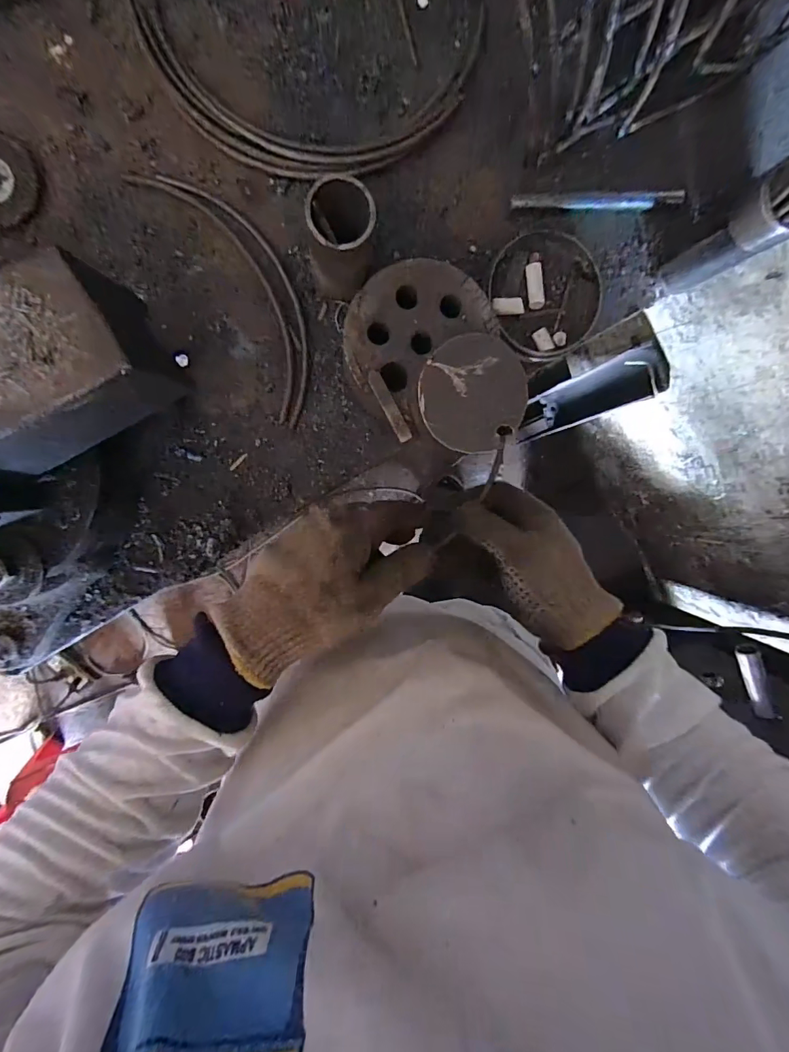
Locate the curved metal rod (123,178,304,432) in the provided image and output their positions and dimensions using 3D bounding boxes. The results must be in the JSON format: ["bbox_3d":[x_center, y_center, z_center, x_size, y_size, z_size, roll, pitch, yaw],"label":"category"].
[{"bbox_3d":[-0.109,-0.172,0.328,0.057,0.006,0.193,-32,99,-3],"label":"curved metal rod"}]

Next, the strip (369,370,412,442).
[{"bbox_3d":[-0.003,-0.081,0.300,0.010,0.005,0.050,-29,100,-2],"label":"strip"}]

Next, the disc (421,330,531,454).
[{"bbox_3d":[0.050,-0.083,0.280,0.066,0.006,0.070,-1,96,-7],"label":"disc"}]

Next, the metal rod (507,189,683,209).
[{"bbox_3d":[0.157,-0.252,0.346,0.138,0.014,0.010,-5,97,-7],"label":"metal rod"}]

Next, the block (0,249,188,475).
[{"bbox_3d":[-0.177,-0.077,0.226,0.121,0.065,0.068,-31,100,-2],"label":"block"}]

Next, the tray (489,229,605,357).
[{"bbox_3d":[0.121,-0.184,0.351,0.086,0.012,0.089,-1,96,-7],"label":"tray"}]

